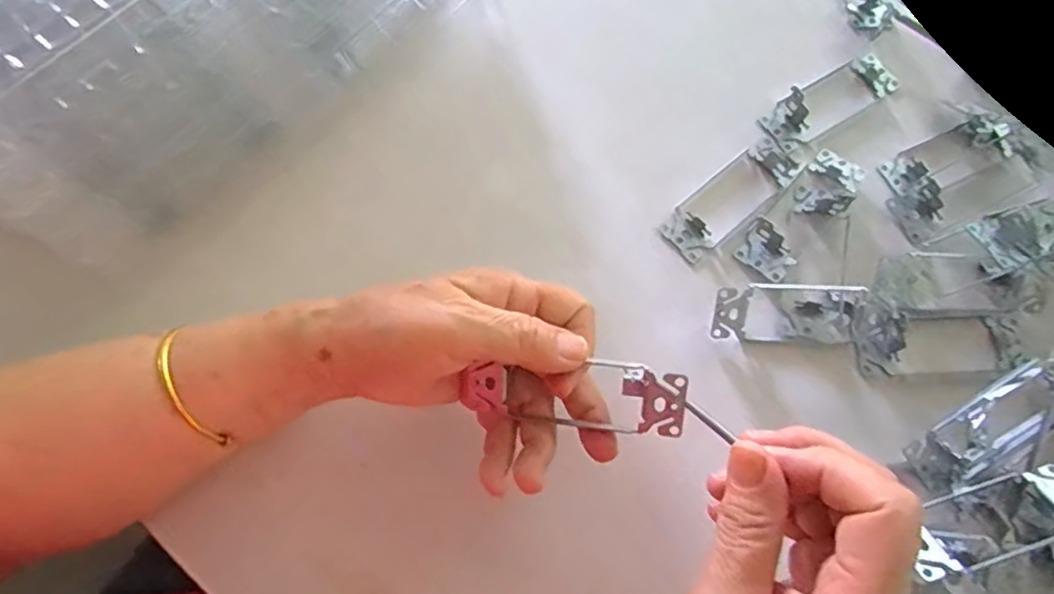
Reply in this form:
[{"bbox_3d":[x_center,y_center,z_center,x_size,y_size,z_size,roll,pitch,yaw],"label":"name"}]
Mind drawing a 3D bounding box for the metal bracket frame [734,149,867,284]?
[{"bbox_3d":[0.180,-0.058,0.395,0.035,0.020,0.105,42,76,12],"label":"metal bracket frame"}]

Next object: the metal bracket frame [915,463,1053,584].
[{"bbox_3d":[0.247,0.124,0.328,0.109,0.025,0.040,-16,41,-7],"label":"metal bracket frame"}]

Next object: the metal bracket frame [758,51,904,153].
[{"bbox_3d":[0.213,-0.141,0.422,0.106,0.022,0.037,-32,75,-11],"label":"metal bracket frame"}]

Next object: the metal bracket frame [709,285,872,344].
[{"bbox_3d":[0.158,0.007,0.371,0.090,0.026,0.035,2,72,0],"label":"metal bracket frame"}]

